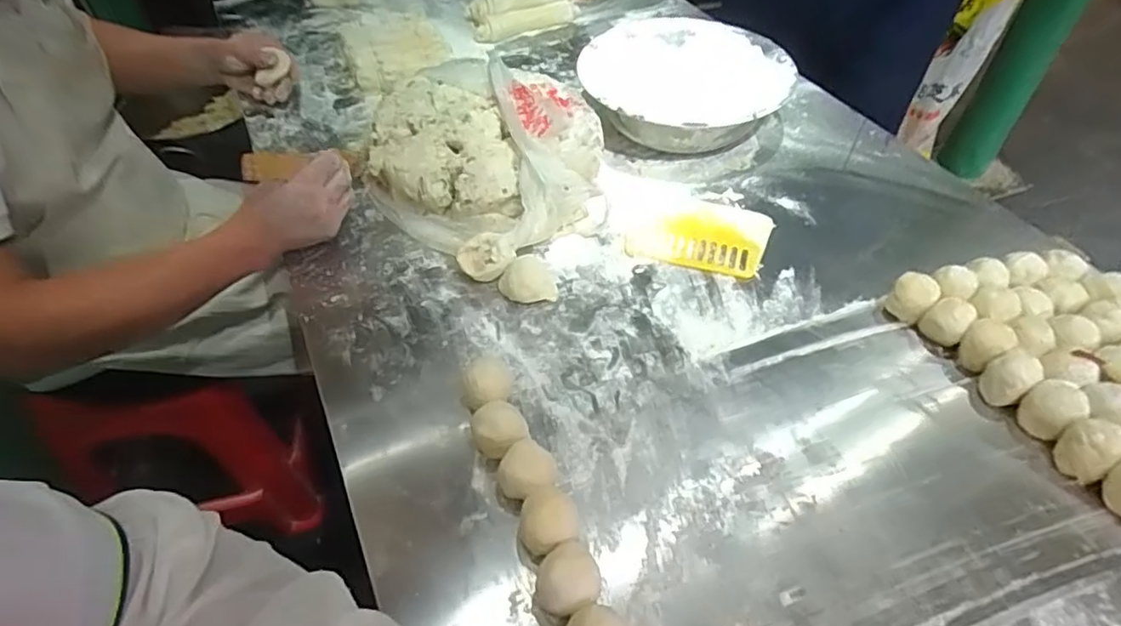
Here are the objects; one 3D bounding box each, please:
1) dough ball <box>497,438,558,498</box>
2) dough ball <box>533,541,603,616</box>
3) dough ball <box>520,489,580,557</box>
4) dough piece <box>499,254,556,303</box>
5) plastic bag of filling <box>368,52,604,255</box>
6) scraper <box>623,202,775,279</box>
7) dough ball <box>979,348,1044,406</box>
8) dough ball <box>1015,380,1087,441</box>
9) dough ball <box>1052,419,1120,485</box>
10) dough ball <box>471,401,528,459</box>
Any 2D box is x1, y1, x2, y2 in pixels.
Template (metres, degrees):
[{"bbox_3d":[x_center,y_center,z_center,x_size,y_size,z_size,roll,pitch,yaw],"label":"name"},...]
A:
[{"bbox_3d":[-0.027,0.133,0.491,0.044,0.036,0.046,0,49,0],"label":"dough ball"},{"bbox_3d":[0.005,0.196,0.434,0.044,0.041,0.044,-1,49,1],"label":"dough ball"},{"bbox_3d":[-0.008,0.164,0.461,0.042,0.042,0.042,0,49,0],"label":"dough ball"},{"bbox_3d":[-0.036,-0.039,0.647,0.060,0.031,0.054,-4,49,-3],"label":"dough piece"},{"bbox_3d":[-0.095,-0.206,0.751,0.277,0.097,0.274,-4,49,-3],"label":"plastic bag of filling"},{"bbox_3d":[0.161,-0.095,0.706,0.159,0.006,0.117,15,50,12],"label":"scraper"},{"bbox_3d":[0.402,0.063,0.542,0.037,0.049,0.035,-32,56,-25],"label":"dough ball"},{"bbox_3d":[0.428,0.084,0.523,0.035,0.048,0.038,0,49,0],"label":"dough ball"},{"bbox_3d":[0.435,0.112,0.496,0.035,0.048,0.032,0,49,0],"label":"dough ball"},{"bbox_3d":[-0.052,0.103,0.513,0.044,0.043,0.041,0,49,0],"label":"dough ball"}]

